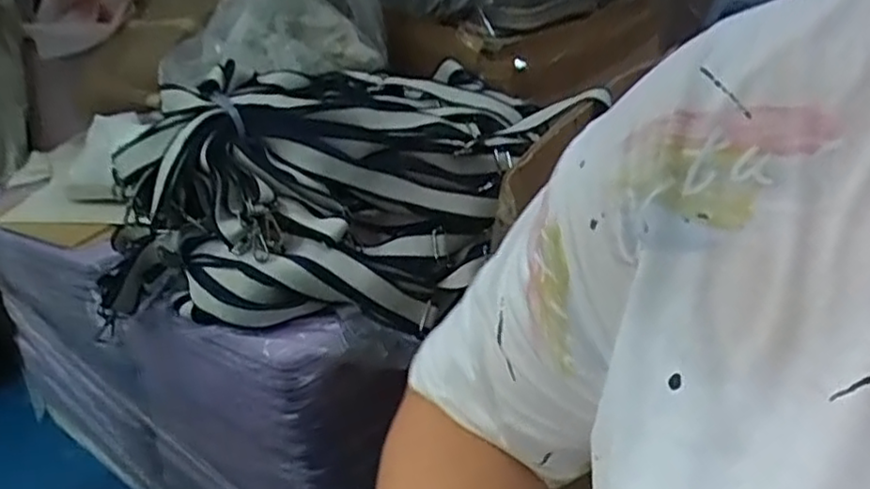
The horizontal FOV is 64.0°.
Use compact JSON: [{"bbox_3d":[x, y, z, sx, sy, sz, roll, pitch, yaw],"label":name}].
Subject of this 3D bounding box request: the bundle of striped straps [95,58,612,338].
[{"bbox_3d":[-0.122,-0.080,0.896,0.614,0.210,0.340,-10,39,-16],"label":"bundle of striped straps"}]

